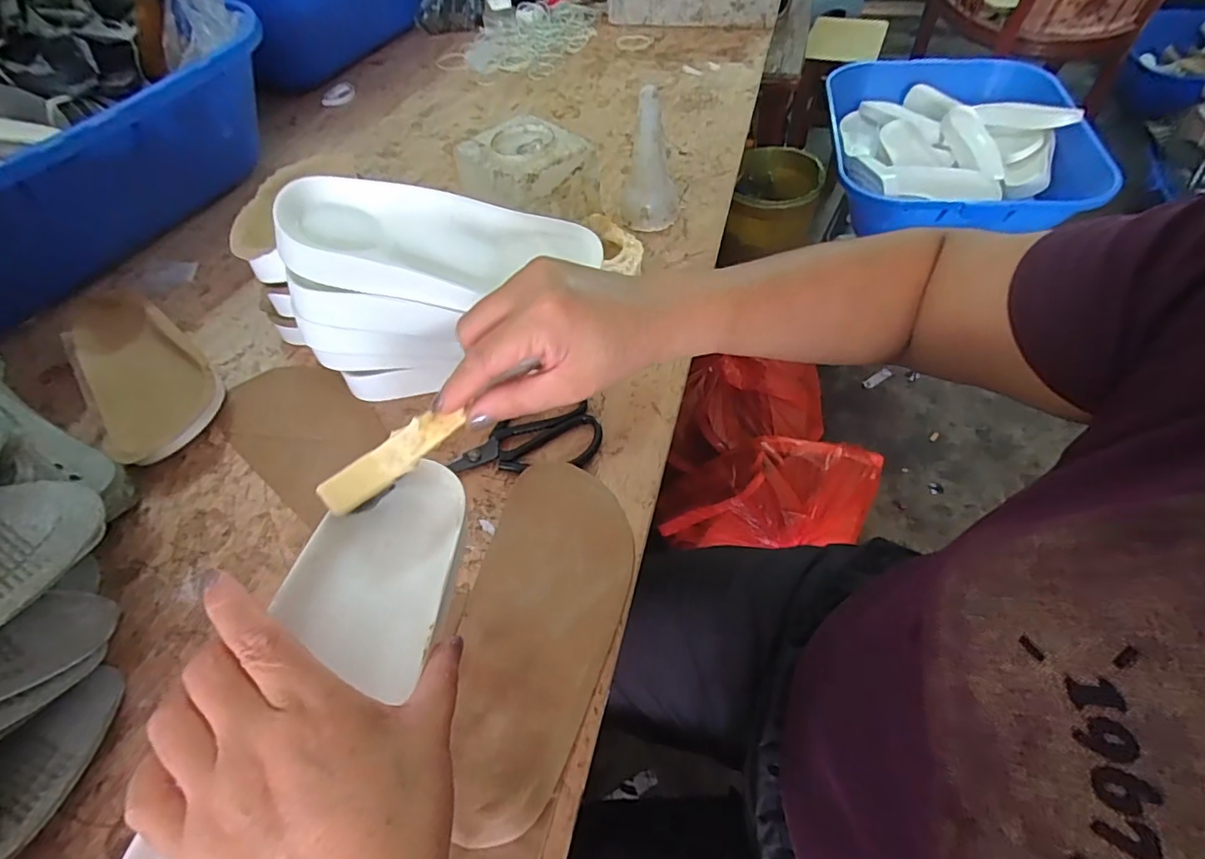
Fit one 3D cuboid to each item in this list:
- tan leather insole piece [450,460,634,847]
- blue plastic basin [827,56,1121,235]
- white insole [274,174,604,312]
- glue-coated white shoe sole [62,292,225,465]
[{"bbox_3d":[-0.045,0.133,0.374,0.106,0.007,0.239,10,55,11],"label":"tan leather insole piece"},{"bbox_3d":[0.786,-0.653,1.211,0.505,0.127,0.613,3,54,6],"label":"blue plastic basin"},{"bbox_3d":[-0.115,-0.137,0.413,0.230,0.030,0.089,3,74,-24],"label":"white insole"},{"bbox_3d":[-0.443,-0.057,0.522,0.092,0.035,0.245,-37,60,-21],"label":"glue-coated white shoe sole"}]

